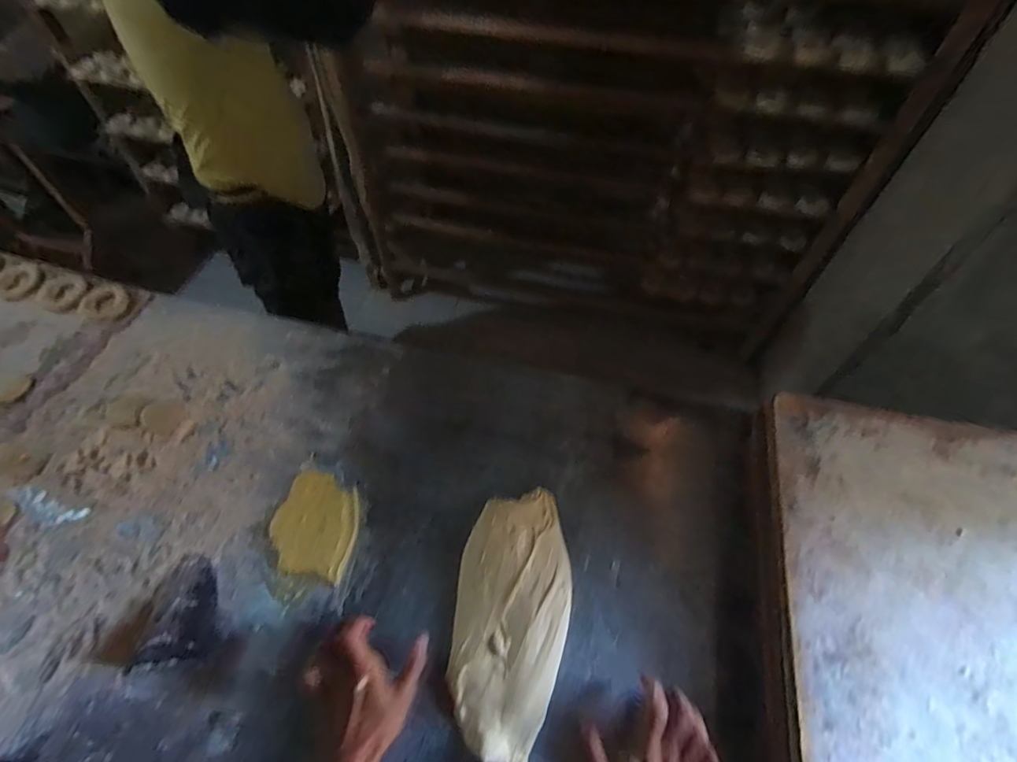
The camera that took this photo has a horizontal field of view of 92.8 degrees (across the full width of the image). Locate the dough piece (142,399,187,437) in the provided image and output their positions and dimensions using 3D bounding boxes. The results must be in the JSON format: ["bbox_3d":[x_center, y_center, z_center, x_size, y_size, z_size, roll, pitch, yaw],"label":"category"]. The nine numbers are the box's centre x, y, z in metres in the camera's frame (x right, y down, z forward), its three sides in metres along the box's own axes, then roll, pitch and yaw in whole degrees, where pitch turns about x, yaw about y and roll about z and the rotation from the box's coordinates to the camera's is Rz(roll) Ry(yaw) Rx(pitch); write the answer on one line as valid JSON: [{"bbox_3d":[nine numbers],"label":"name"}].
[{"bbox_3d":[-0.513,0.053,0.720,0.061,0.010,0.055,17,57,12],"label":"dough piece"}]

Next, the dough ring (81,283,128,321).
[{"bbox_3d":[-0.698,-0.137,0.838,0.073,0.016,0.067,0,55,0],"label":"dough ring"}]

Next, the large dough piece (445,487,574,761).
[{"bbox_3d":[0.004,0.268,0.566,0.130,0.029,0.283,5,55,3],"label":"large dough piece"}]

